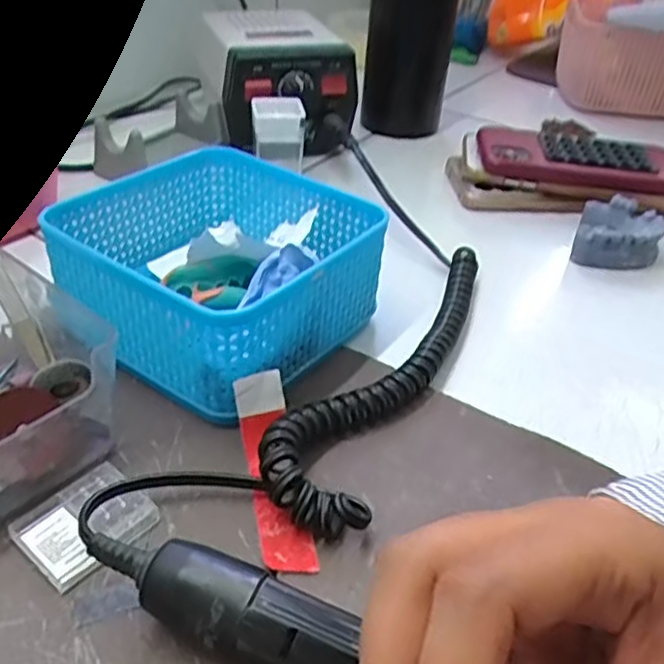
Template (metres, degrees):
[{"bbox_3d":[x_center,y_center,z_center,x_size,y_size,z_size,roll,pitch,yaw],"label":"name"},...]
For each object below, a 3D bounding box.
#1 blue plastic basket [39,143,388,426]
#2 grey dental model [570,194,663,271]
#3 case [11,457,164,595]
[{"bbox_3d":[-0.059,-0.034,0.355,0.135,0.060,0.134,26,43,23],"label":"blue plastic basket"},{"bbox_3d":[0.192,-0.066,0.455,0.053,0.025,0.061,19,41,16],"label":"grey dental model"},{"bbox_3d":[-0.094,0.072,0.261,0.035,0.008,0.043,30,45,27],"label":"case"}]

